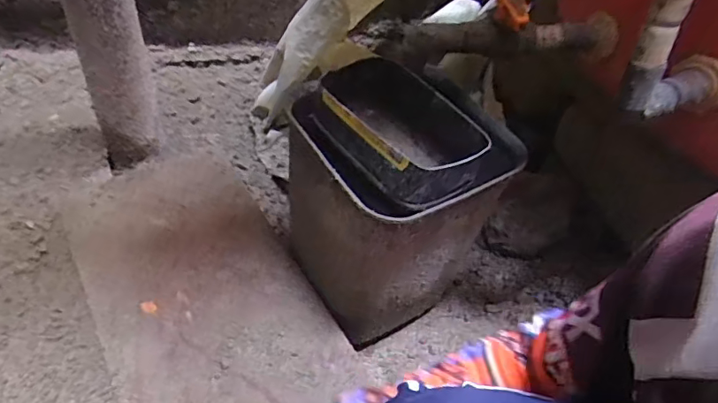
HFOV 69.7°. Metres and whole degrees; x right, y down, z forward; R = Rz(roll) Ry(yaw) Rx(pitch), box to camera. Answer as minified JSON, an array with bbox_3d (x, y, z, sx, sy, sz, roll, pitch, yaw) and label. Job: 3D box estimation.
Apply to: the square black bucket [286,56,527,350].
[{"bbox_3d":[0.024,0.008,0.659,0.170,0.295,0.216,-24,53,-25],"label":"square black bucket"}]

